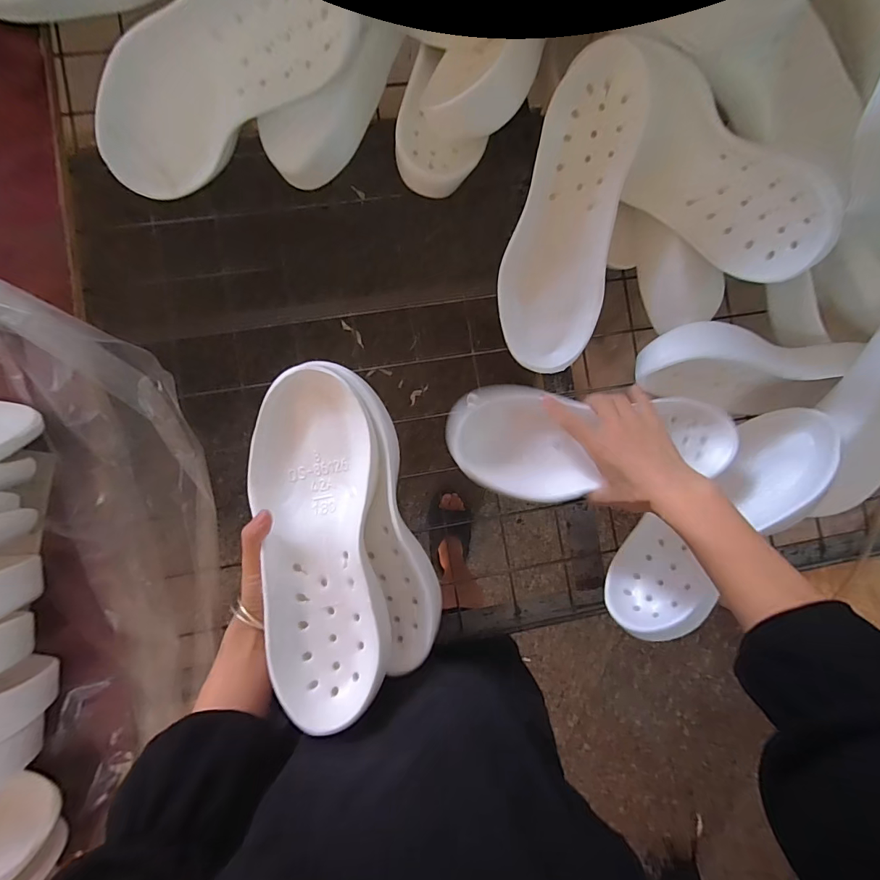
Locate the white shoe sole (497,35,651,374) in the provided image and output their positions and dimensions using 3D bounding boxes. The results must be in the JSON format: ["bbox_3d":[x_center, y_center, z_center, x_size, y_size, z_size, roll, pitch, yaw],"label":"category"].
[{"bbox_3d":[0.137,-0.236,0.466,0.106,0.034,0.312,8,107,-6],"label":"white shoe sole"}]

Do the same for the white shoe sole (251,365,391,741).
[{"bbox_3d":[-0.109,0.085,0.390,0.110,0.042,0.292,-7,75,-6],"label":"white shoe sole"}]

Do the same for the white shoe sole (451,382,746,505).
[{"bbox_3d":[0.161,0.003,0.472,0.298,0.060,0.121,0,90,1],"label":"white shoe sole"}]

